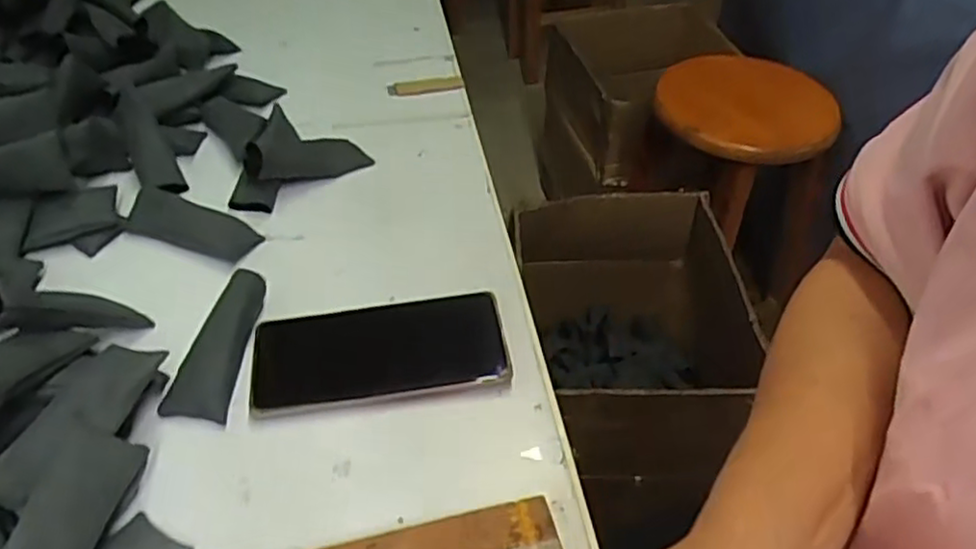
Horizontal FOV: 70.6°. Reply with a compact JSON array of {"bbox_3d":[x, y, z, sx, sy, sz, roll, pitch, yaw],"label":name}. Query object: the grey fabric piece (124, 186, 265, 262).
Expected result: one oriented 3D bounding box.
[{"bbox_3d":[-0.228,-0.039,0.530,0.102,0.028,0.033,12,46,12],"label":"grey fabric piece"}]

